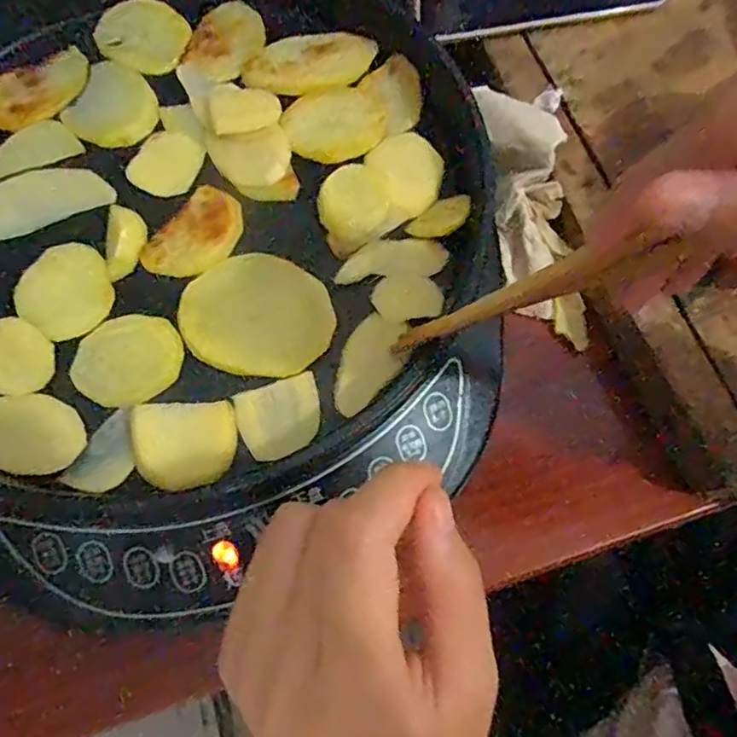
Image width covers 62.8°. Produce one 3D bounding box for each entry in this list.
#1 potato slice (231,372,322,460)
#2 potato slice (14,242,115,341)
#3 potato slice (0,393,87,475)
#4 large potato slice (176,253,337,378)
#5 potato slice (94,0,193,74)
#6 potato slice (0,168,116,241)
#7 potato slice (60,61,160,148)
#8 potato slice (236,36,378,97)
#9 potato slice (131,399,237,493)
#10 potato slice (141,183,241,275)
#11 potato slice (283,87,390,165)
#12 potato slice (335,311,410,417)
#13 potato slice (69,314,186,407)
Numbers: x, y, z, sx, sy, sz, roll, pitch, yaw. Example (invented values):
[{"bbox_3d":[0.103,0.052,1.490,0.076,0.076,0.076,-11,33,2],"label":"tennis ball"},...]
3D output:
[{"bbox_3d":[-0.039,0.022,0.275,0.038,0.004,0.034,-20,72,-10],"label":"potato slice"},{"bbox_3d":[-0.145,-0.037,0.288,0.042,0.004,0.048,-24,72,-11],"label":"potato slice"},{"bbox_3d":[-0.155,0.027,0.264,0.059,0.004,0.034,4,69,-1],"label":"potato slice"},{"bbox_3d":[-0.053,-0.026,0.287,0.071,0.004,0.060,0,69,-2],"label":"large potato slice"},{"bbox_3d":[-0.131,-0.196,0.355,0.065,0.008,0.049,31,71,9],"label":"potato slice"},{"bbox_3d":[-0.171,-0.085,0.306,0.075,0.004,0.037,-26,73,-12],"label":"potato slice"},{"bbox_3d":[-0.139,-0.146,0.332,0.049,0.004,0.053,1,69,-2],"label":"potato slice"},{"bbox_3d":[-0.033,-0.176,0.346,0.074,0.005,0.043,-2,70,-3],"label":"potato slice"},{"bbox_3d":[-0.082,0.034,0.265,0.044,0.004,0.037,-3,70,-4],"label":"potato slice"},{"bbox_3d":[-0.085,-0.066,0.299,0.036,0.004,0.053,35,72,10],"label":"potato slice"},{"bbox_3d":[-0.018,-0.134,0.330,0.055,0.005,0.046,-21,72,-10],"label":"potato slice"},{"bbox_3d":[0.000,-0.002,0.284,0.028,0.004,0.051,24,70,6],"label":"potato slice"},{"bbox_3d":[-0.111,-0.004,0.279,0.048,0.004,0.043,-29,73,-13],"label":"potato slice"}]

